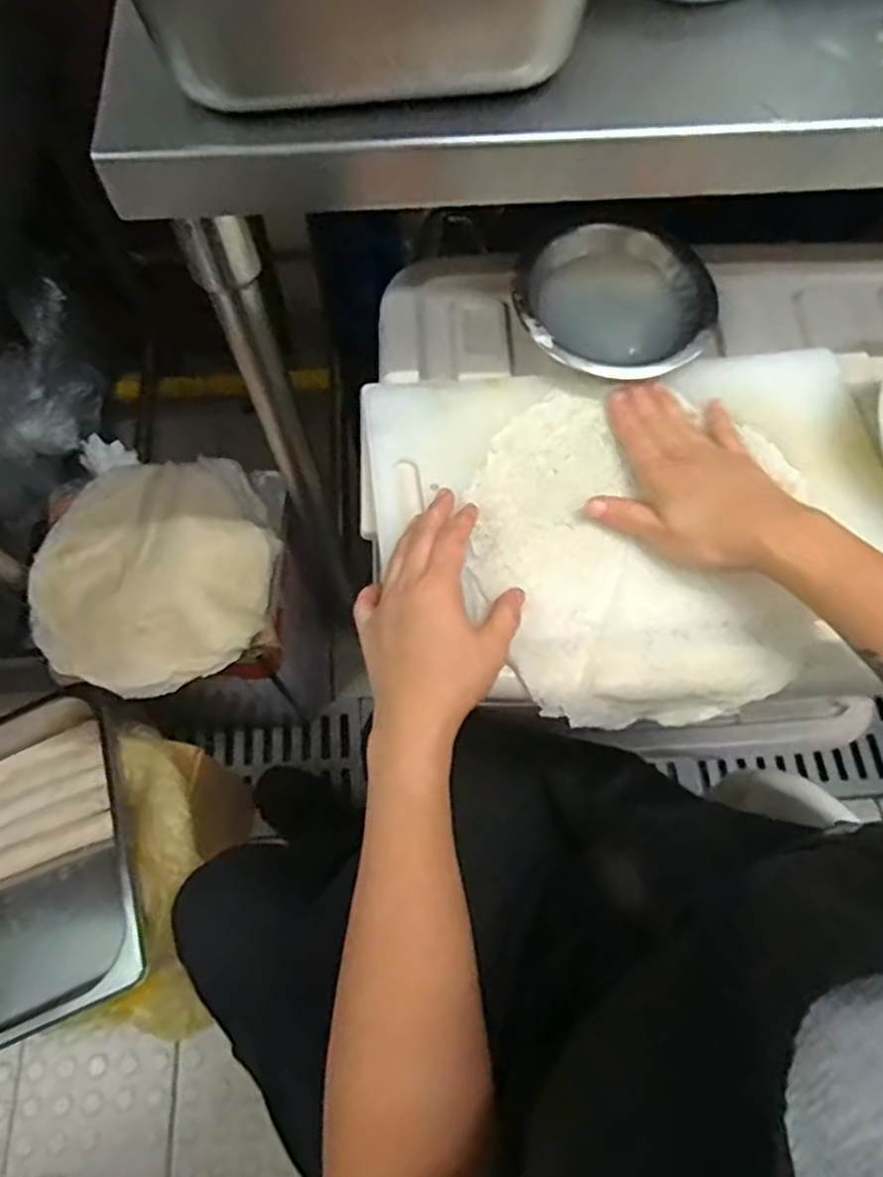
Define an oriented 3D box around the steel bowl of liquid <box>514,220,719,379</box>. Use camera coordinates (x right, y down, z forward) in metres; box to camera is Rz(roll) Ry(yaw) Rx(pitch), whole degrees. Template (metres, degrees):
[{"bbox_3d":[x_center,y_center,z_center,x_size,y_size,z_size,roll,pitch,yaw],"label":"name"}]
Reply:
[{"bbox_3d":[0.135,-0.218,0.535,0.149,0.039,0.126,-15,68,-7],"label":"steel bowl of liquid"}]

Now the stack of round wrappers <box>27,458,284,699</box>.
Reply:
[{"bbox_3d":[-0.309,-0.025,0.759,0.244,0.052,0.263,6,67,2],"label":"stack of round wrappers"}]

